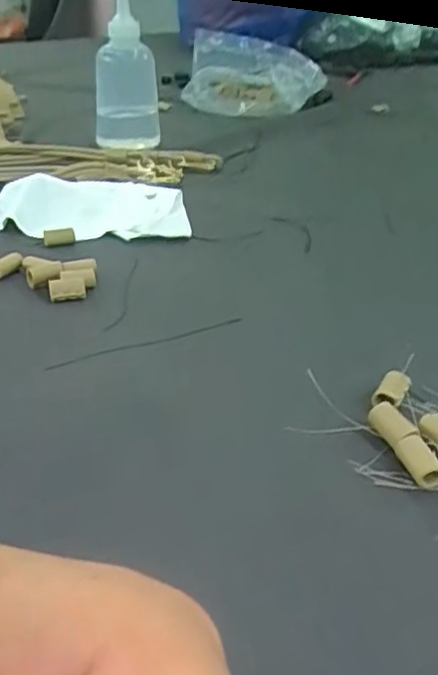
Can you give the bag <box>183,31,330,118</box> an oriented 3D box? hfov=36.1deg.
[{"bbox_3d":[0.045,-0.352,0.894,0.157,0.085,0.106,18,34,27],"label":"bag"}]

